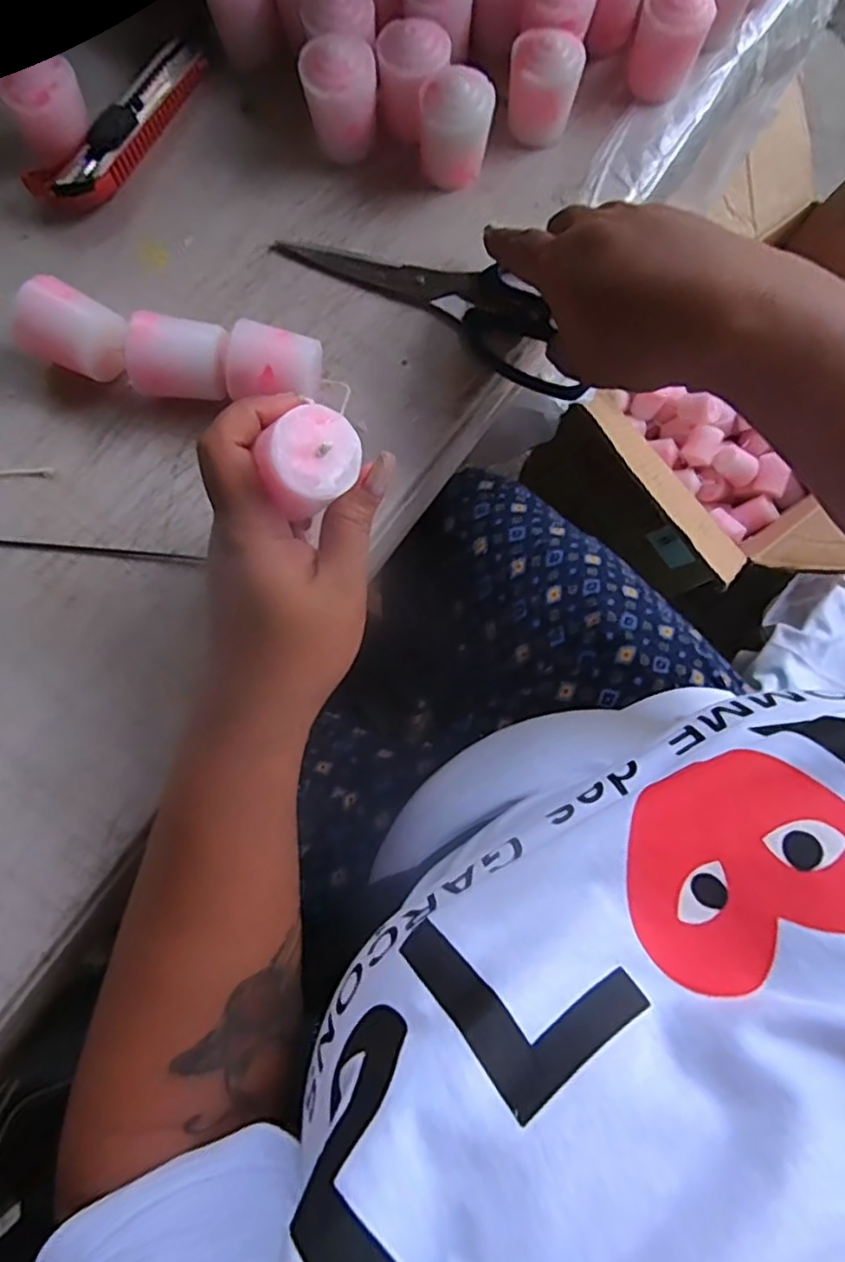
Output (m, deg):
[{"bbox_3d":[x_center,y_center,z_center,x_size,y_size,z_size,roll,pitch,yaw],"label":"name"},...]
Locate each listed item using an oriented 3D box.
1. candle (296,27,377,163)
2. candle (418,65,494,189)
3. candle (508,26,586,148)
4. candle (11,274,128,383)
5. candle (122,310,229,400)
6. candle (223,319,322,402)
[{"bbox_3d":[-0.043,-0.279,0.342,0.037,0.050,0.033,-12,80,-3],"label":"candle"},{"bbox_3d":[0.017,-0.265,0.338,0.035,0.044,0.030,1,79,-1],"label":"candle"},{"bbox_3d":[0.064,-0.292,0.347,0.037,0.042,0.032,11,79,1],"label":"candle"},{"bbox_3d":[-0.169,-0.146,0.318,0.048,0.034,0.037,18,80,3],"label":"candle"},{"bbox_3d":[-0.118,-0.131,0.315,0.043,0.035,0.033,-1,79,-1],"label":"candle"},{"bbox_3d":[-0.071,-0.126,0.316,0.042,0.034,0.036,10,79,1],"label":"candle"}]

